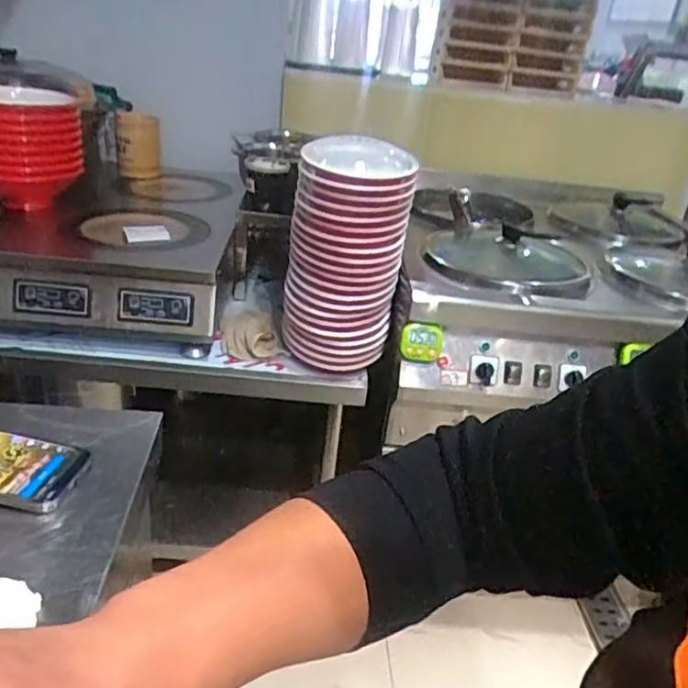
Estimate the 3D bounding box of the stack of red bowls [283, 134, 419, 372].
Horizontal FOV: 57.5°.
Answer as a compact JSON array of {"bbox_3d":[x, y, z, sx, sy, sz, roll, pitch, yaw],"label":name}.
[{"bbox_3d":[0.002,-0.159,1.143,0.193,0.378,0.196,6,27,-3],"label":"stack of red bowls"}]

